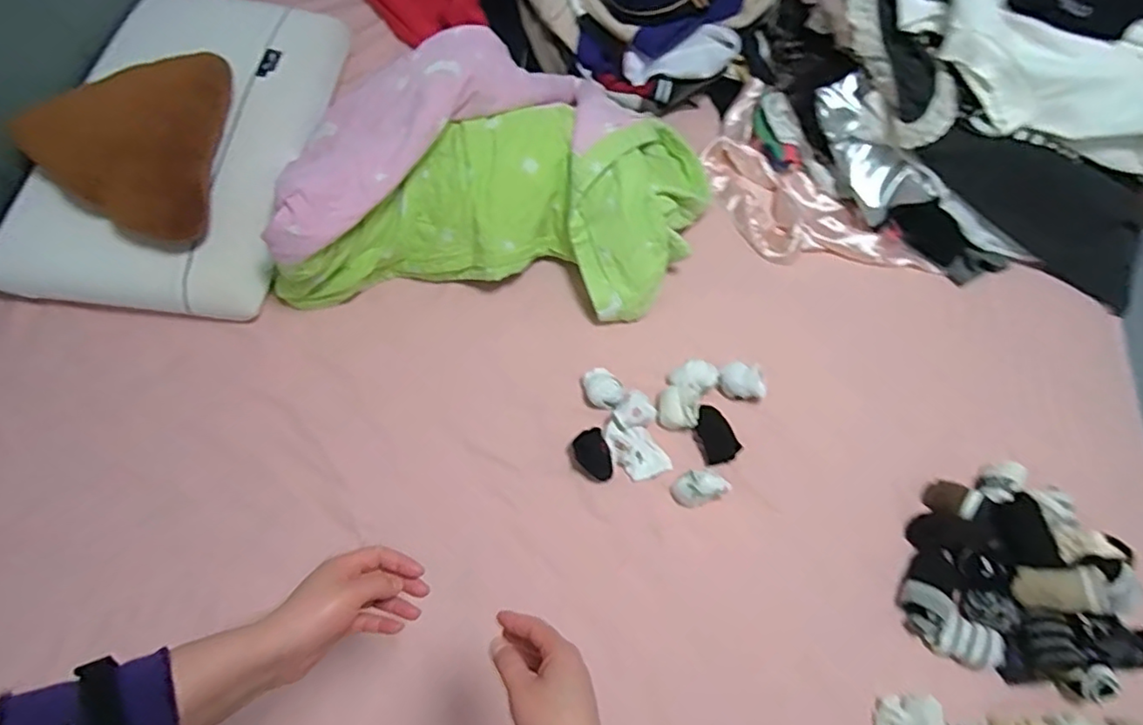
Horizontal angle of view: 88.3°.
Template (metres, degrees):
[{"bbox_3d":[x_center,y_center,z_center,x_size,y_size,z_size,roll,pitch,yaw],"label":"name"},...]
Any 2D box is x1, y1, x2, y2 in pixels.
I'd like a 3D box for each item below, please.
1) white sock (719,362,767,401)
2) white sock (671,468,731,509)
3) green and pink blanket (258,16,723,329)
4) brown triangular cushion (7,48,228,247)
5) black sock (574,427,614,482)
[{"bbox_3d":[0.282,0.032,0.968,0.081,0.054,0.058,13,64,0],"label":"white sock"},{"bbox_3d":[0.193,0.188,0.890,0.072,0.080,0.046,-7,67,-3],"label":"white sock"},{"bbox_3d":[-0.094,-0.307,1.003,0.699,0.250,0.416,3,64,-5],"label":"green and pink blanket"},{"bbox_3d":[-0.631,-0.332,0.924,0.312,0.134,0.263,-38,74,-21],"label":"brown triangular cushion"},{"bbox_3d":[0.035,0.145,0.912,0.052,0.042,0.076,-23,67,-15],"label":"black sock"}]

